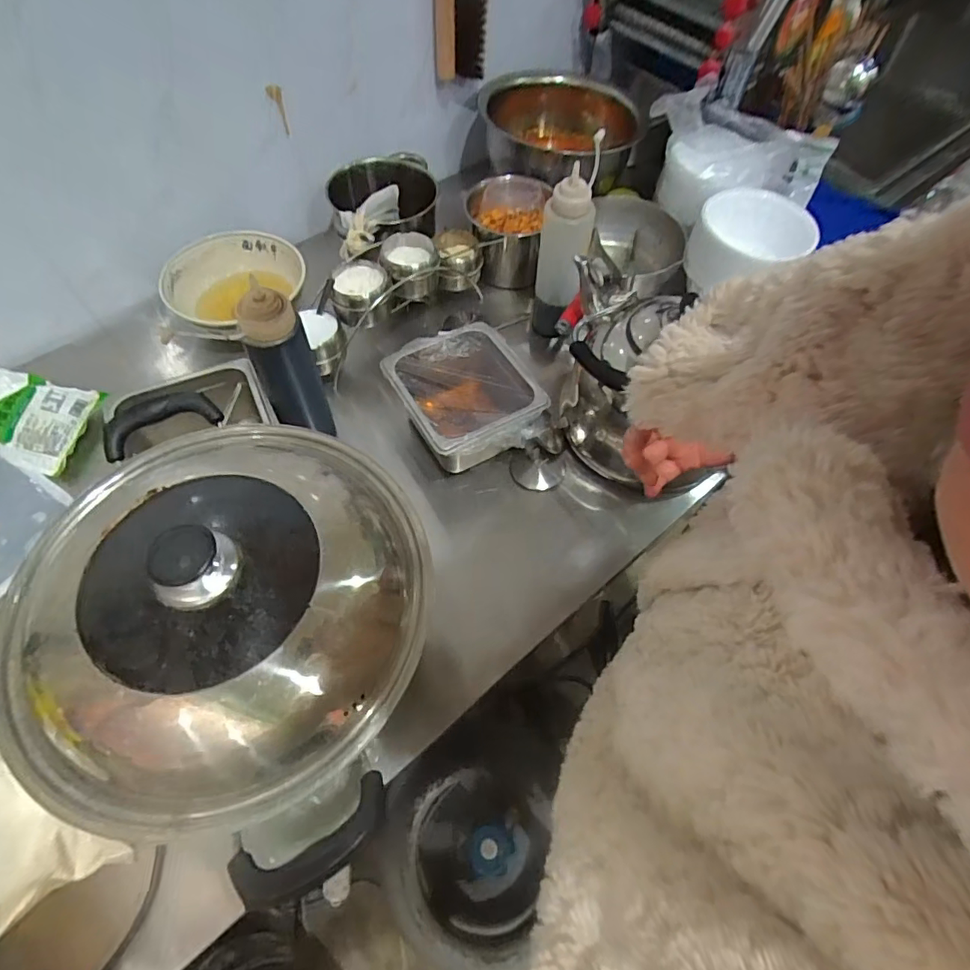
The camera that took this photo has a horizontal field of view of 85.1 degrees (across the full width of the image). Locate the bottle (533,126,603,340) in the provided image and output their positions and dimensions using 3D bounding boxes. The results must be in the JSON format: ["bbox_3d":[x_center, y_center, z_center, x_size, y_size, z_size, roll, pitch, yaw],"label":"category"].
[{"bbox_3d":[0.107,-0.325,0.743,0.068,0.252,0.065,2,59,0],"label":"bottle"}]

